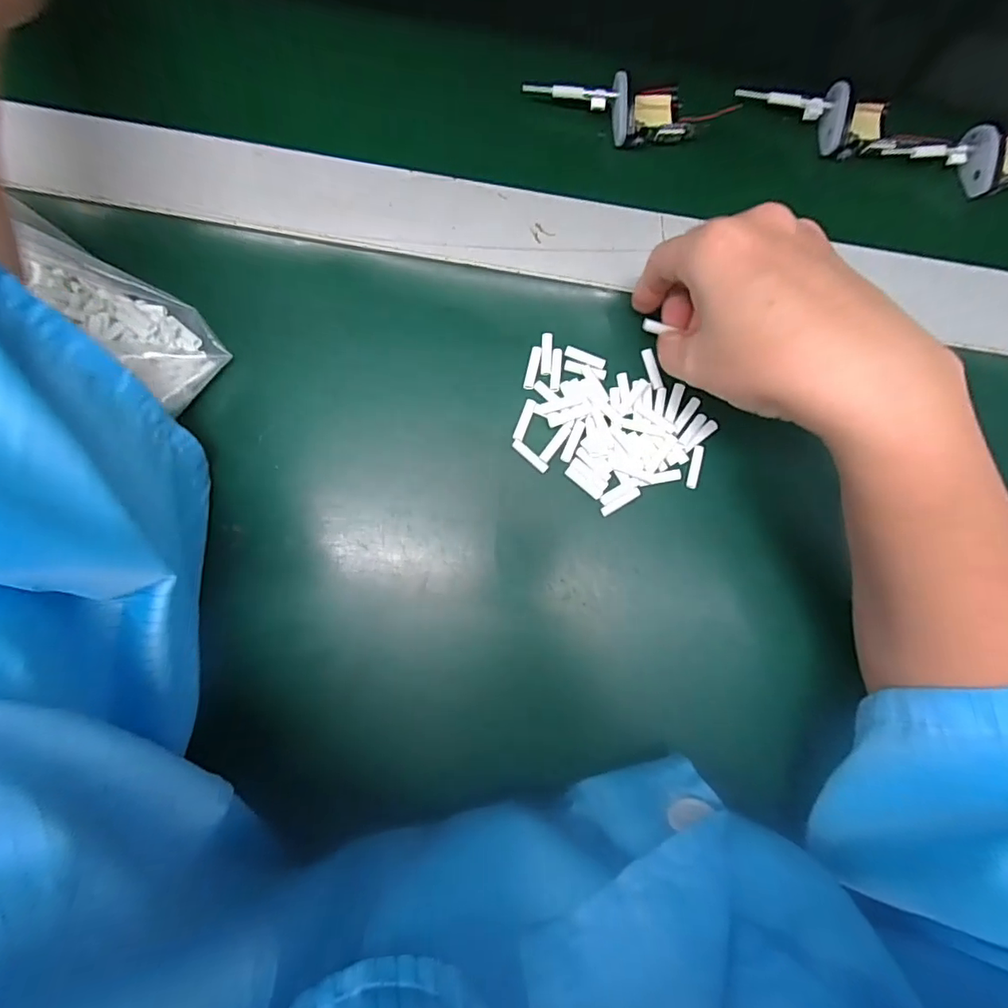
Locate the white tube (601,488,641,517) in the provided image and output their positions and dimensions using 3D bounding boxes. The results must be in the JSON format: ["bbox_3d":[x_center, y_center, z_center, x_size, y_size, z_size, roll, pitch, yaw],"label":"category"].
[{"bbox_3d":[0.062,-0.001,0.276,0.023,0.005,0.005,-31,85,-4],"label":"white tube"}]

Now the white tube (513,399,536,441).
[{"bbox_3d":[0.011,-0.046,0.277,0.006,0.004,0.023,20,84,1],"label":"white tube"}]

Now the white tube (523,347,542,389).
[{"bbox_3d":[0.016,-0.074,0.281,0.005,0.004,0.024,13,84,1],"label":"white tube"}]

